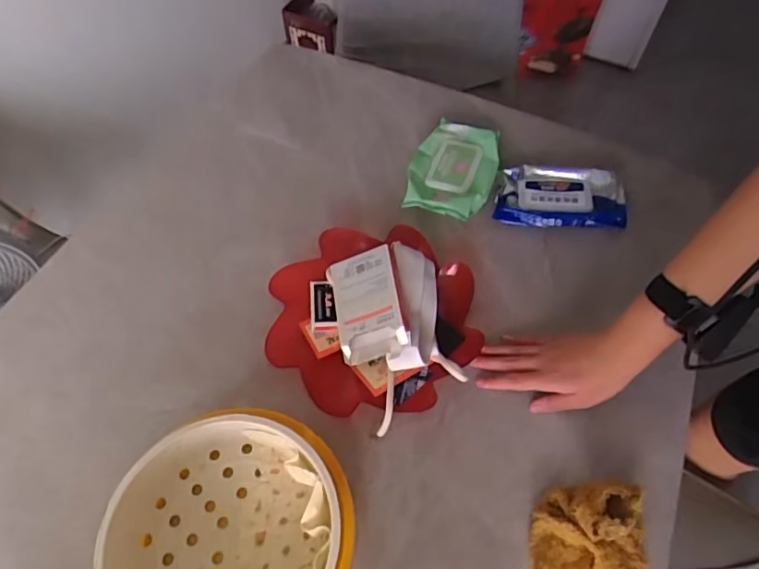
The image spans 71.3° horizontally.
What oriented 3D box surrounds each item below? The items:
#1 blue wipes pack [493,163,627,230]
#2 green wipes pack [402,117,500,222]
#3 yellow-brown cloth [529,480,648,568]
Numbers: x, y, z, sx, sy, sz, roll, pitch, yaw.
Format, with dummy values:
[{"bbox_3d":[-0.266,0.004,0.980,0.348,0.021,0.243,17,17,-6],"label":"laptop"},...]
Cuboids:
[{"bbox_3d":[0.240,-0.118,0.709,0.164,0.035,0.099,2,59,0],"label":"blue wipes pack"},{"bbox_3d":[0.101,-0.154,0.727,0.110,0.048,0.163,19,60,10],"label":"green wipes pack"},{"bbox_3d":[0.200,0.240,0.495,0.106,0.041,0.105,2,59,0],"label":"yellow-brown cloth"}]

